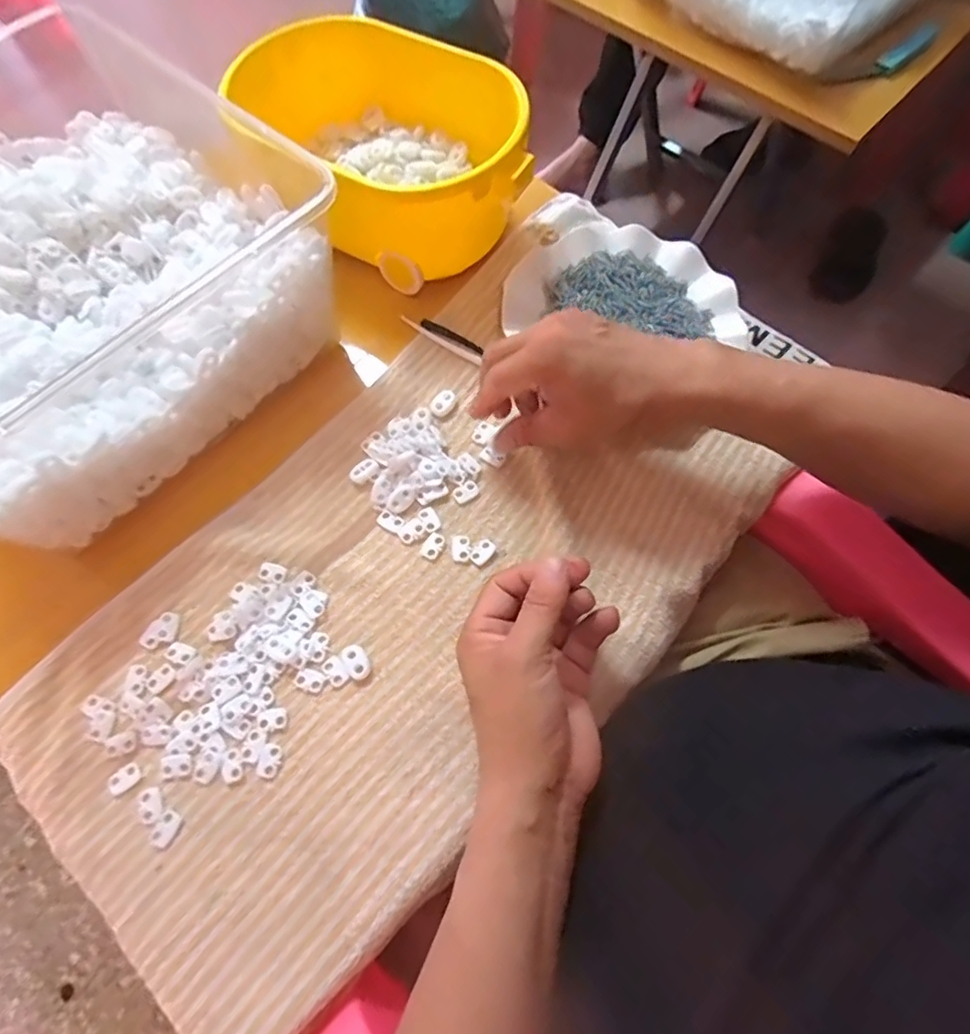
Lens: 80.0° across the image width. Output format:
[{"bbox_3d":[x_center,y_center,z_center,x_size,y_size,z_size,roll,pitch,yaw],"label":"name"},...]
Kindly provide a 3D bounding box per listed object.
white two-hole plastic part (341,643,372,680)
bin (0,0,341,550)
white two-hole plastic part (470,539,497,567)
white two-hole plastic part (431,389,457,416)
[{"bbox_3d":[-0.082,0.092,0.367,0.014,0.005,0.023,-31,70,-12],"label":"white two-hole plastic part"},{"bbox_3d":[-0.281,-0.163,0.400,0.280,0.109,0.296,41,73,16],"label":"bin"},{"bbox_3d":[-0.001,0.024,0.397,0.012,0.004,0.019,40,72,16],"label":"white two-hole plastic part"},{"bbox_3d":[-0.032,-0.088,0.442,0.017,0.005,0.022,39,72,15],"label":"white two-hole plastic part"}]

